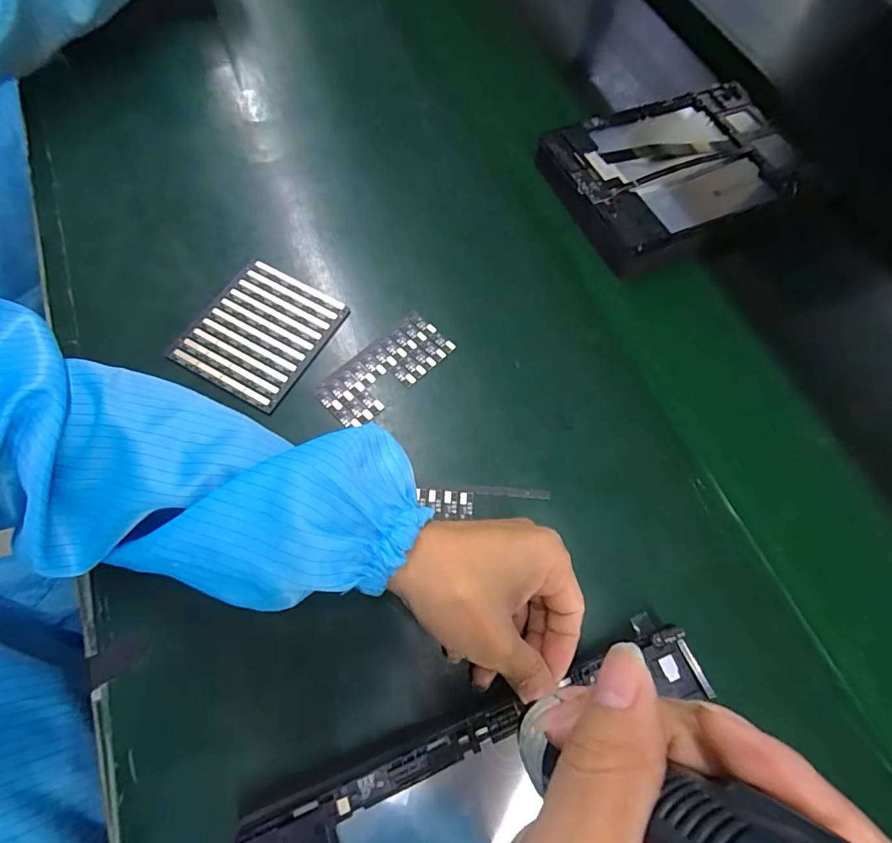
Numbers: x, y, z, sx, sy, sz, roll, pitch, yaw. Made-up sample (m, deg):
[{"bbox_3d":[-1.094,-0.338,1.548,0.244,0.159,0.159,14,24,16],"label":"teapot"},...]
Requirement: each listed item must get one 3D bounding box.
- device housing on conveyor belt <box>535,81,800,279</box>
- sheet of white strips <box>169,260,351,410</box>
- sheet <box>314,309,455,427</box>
[{"bbox_3d":[0.221,-0.234,0.425,0.258,0.029,0.156,-24,72,-15],"label":"device housing on conveyor belt"},{"bbox_3d":[-0.133,-0.065,0.332,0.087,0.006,0.099,28,68,6],"label":"sheet of white strips"},{"bbox_3d":[-0.043,-0.037,0.328,0.097,0.004,0.043,-41,77,-19],"label":"sheet"}]

